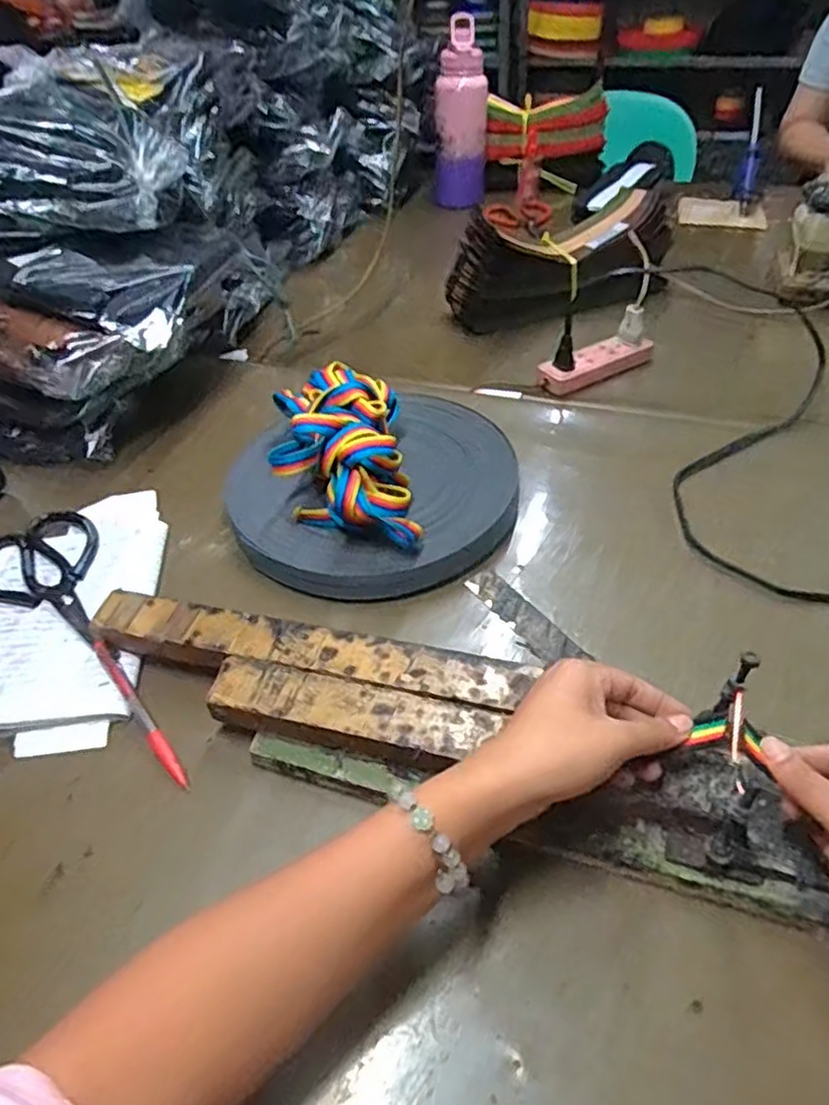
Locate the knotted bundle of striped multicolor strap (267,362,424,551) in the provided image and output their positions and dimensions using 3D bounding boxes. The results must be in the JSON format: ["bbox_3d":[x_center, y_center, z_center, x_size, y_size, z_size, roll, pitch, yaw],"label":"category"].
[{"bbox_3d":[-0.063,-0.087,0.579,0.109,0.078,0.201,-7,47,-4],"label":"knotted bundle of striped multicolor strap"}]

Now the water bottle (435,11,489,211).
[{"bbox_3d":[0.080,-0.738,1.183,0.087,0.260,0.076,8,46,12],"label":"water bottle"}]

